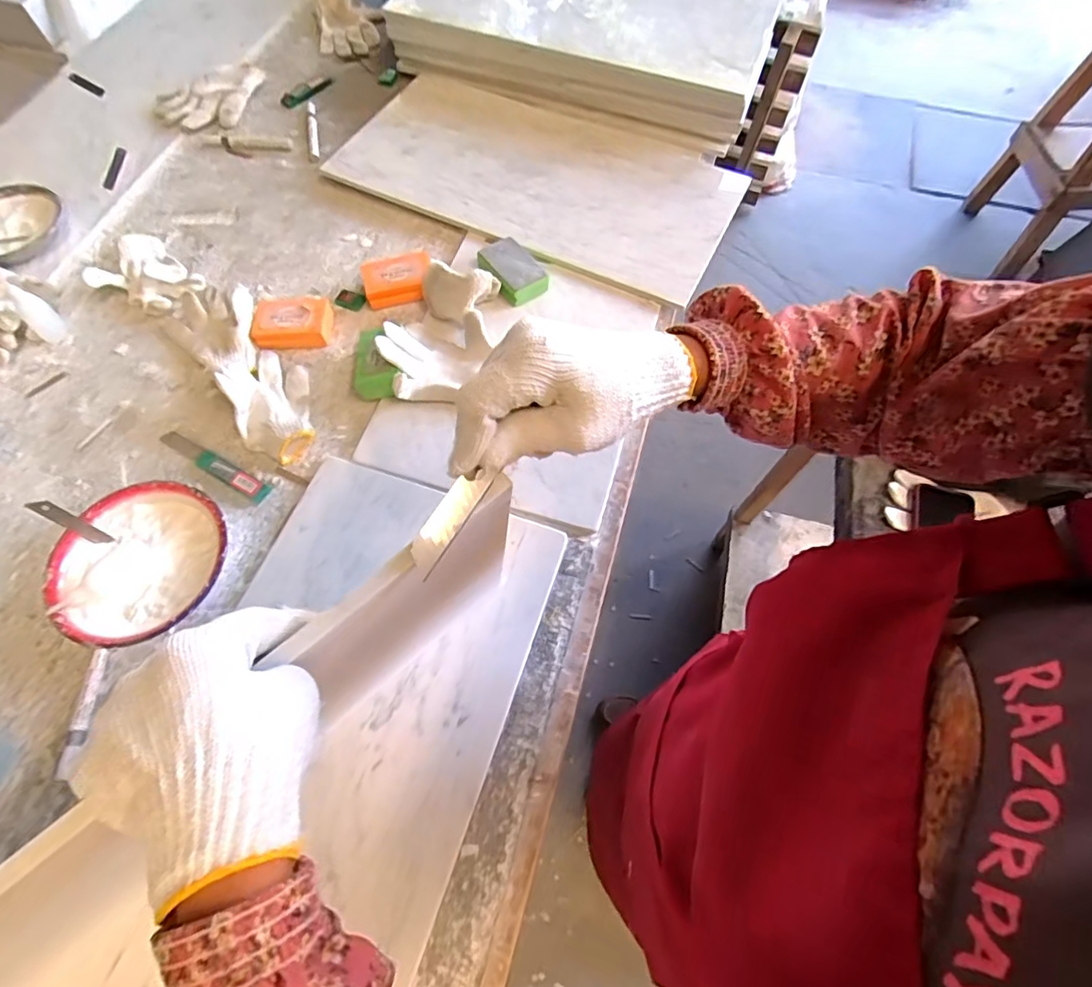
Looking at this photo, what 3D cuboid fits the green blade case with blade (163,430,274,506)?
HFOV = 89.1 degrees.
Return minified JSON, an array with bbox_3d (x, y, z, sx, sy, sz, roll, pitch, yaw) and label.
[{"bbox_3d":[-0.401,-0.037,0.665,0.168,0.012,0.023,27,68,13],"label":"green blade case with blade"}]

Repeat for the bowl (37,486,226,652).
[{"bbox_3d":[-0.423,0.077,0.593,0.169,0.050,0.168,0,65,0],"label":"bowl"}]

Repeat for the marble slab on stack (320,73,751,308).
[{"bbox_3d":[-0.006,-0.517,0.884,0.605,0.027,0.339,25,67,12],"label":"marble slab on stack"}]

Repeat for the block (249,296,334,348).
[{"bbox_3d":[-0.343,-0.232,0.750,0.101,0.036,0.068,-4,65,-2],"label":"block"}]

